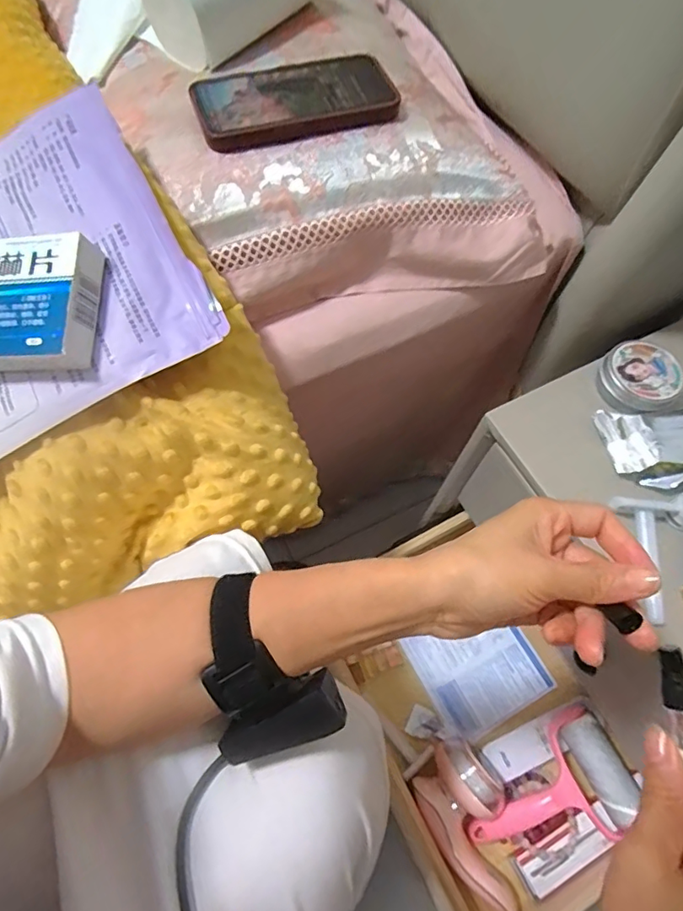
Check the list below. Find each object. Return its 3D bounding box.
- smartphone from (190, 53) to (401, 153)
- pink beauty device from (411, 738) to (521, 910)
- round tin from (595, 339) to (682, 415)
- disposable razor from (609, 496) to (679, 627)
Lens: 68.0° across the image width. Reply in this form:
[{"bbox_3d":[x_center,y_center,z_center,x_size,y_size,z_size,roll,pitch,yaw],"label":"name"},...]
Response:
[{"bbox_3d":[-0.038,-0.303,0.427,0.166,0.012,0.085,-17,71,-9],"label":"smartphone"},{"bbox_3d":[0.142,0.378,0.520,0.092,0.050,0.151,-27,69,-15],"label":"pink beauty device"},{"bbox_3d":[0.272,-0.071,0.466,0.060,0.031,0.064,1,64,-3],"label":"round tin"},{"bbox_3d":[0.248,0.082,0.403,0.042,0.015,0.101,-6,84,-7],"label":"disposable razor"}]

